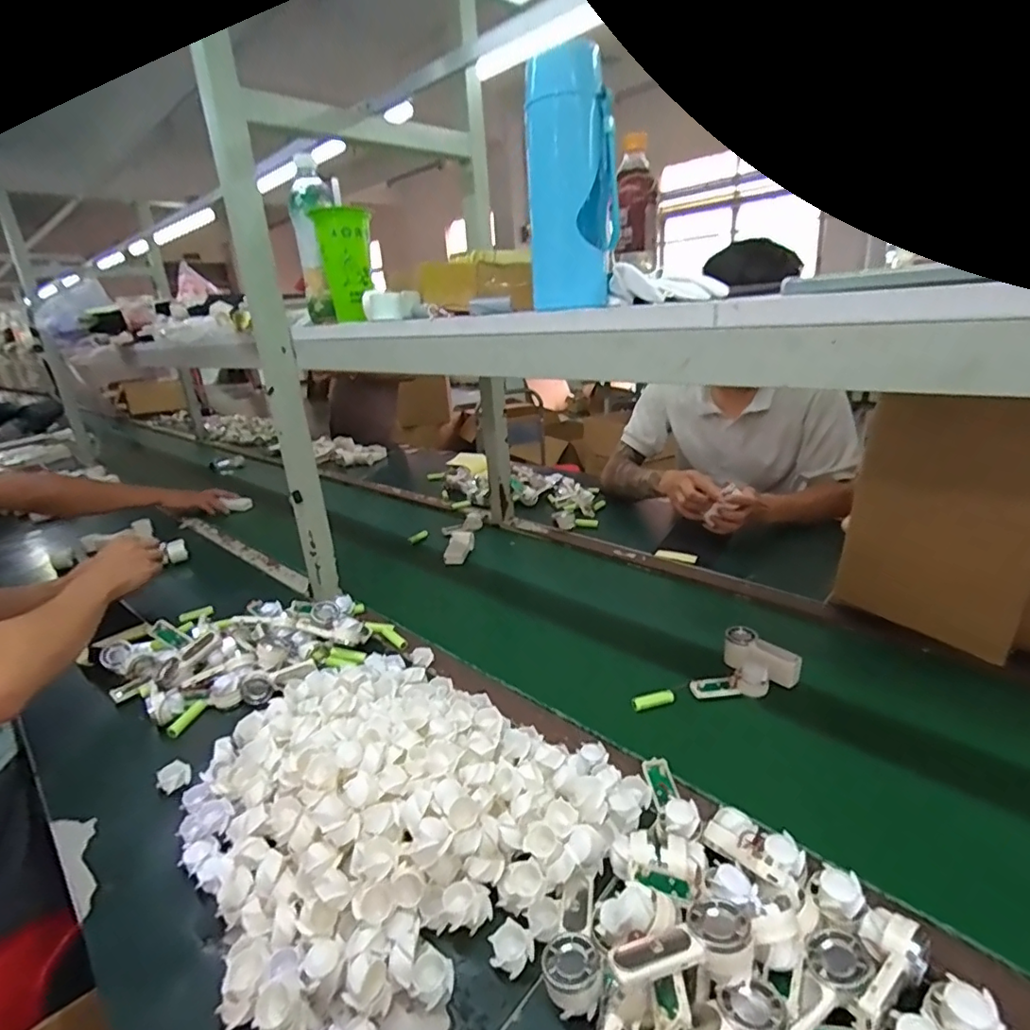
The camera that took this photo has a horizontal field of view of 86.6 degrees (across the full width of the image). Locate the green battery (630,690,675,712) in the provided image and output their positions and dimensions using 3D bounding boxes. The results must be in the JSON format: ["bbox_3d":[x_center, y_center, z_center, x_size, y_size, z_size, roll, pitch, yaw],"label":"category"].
[{"bbox_3d":[0.167,0.224,0.660,0.056,0.013,0.016,-11,21,-16],"label":"green battery"}]

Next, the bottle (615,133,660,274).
[{"bbox_3d":[0.148,-0.378,0.667,0.051,0.142,0.049,5,23,26],"label":"bottle"}]

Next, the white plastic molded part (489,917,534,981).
[{"bbox_3d":[-0.003,0.323,0.407,0.032,0.011,0.031,-5,21,2],"label":"white plastic molded part"}]

